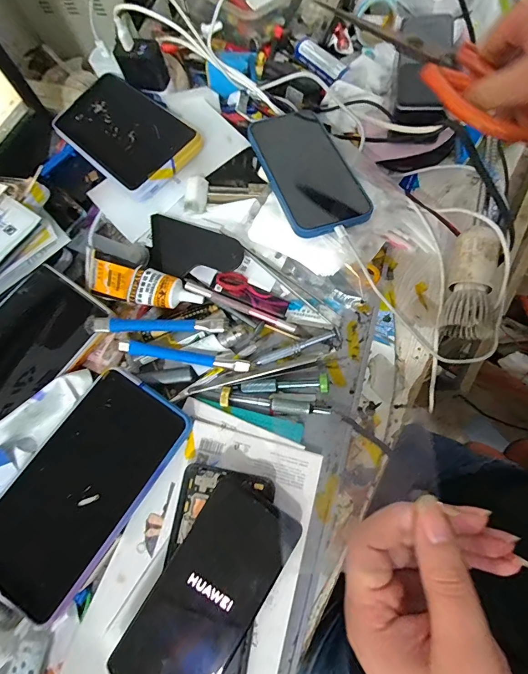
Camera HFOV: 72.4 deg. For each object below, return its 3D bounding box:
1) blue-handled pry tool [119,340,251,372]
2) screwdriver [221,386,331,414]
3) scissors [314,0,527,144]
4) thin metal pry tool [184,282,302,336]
[{"bbox_3d":[-0.077,0.019,0.347,0.125,0.013,0.012,9,72,5],"label":"blue-handled pry tool"},{"bbox_3d":[0.010,0.062,0.331,0.099,0.011,0.017,8,72,5],"label":"screwdriver"},{"bbox_3d":[0.134,-0.209,0.277,0.067,0.019,0.201,-37,72,-10],"label":"scissors"},{"bbox_3d":[-0.021,-0.030,0.358,0.123,0.008,0.010,23,74,9],"label":"thin metal pry tool"}]

